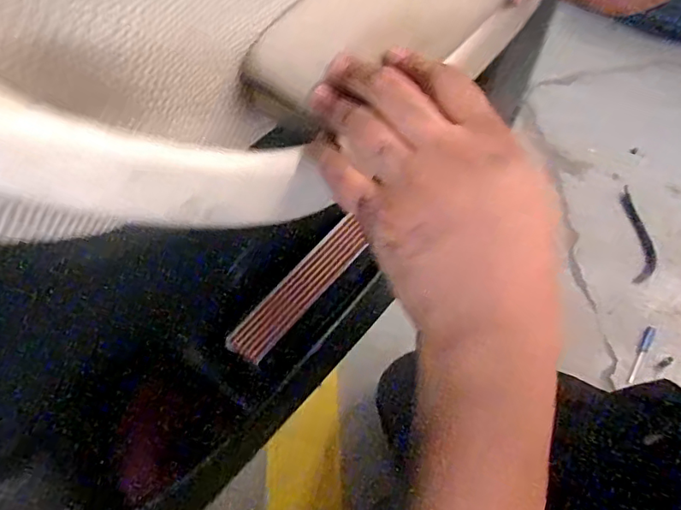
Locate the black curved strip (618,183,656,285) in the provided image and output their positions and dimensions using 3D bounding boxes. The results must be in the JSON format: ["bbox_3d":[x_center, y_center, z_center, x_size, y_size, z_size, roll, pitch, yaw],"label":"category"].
[{"bbox_3d":[0.661,-0.044,1.207,0.058,0.020,0.260,5,57,6],"label":"black curved strip"}]

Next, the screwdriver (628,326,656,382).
[{"bbox_3d":[0.574,0.187,1.035,0.019,0.018,0.128,29,62,19],"label":"screwdriver"}]

